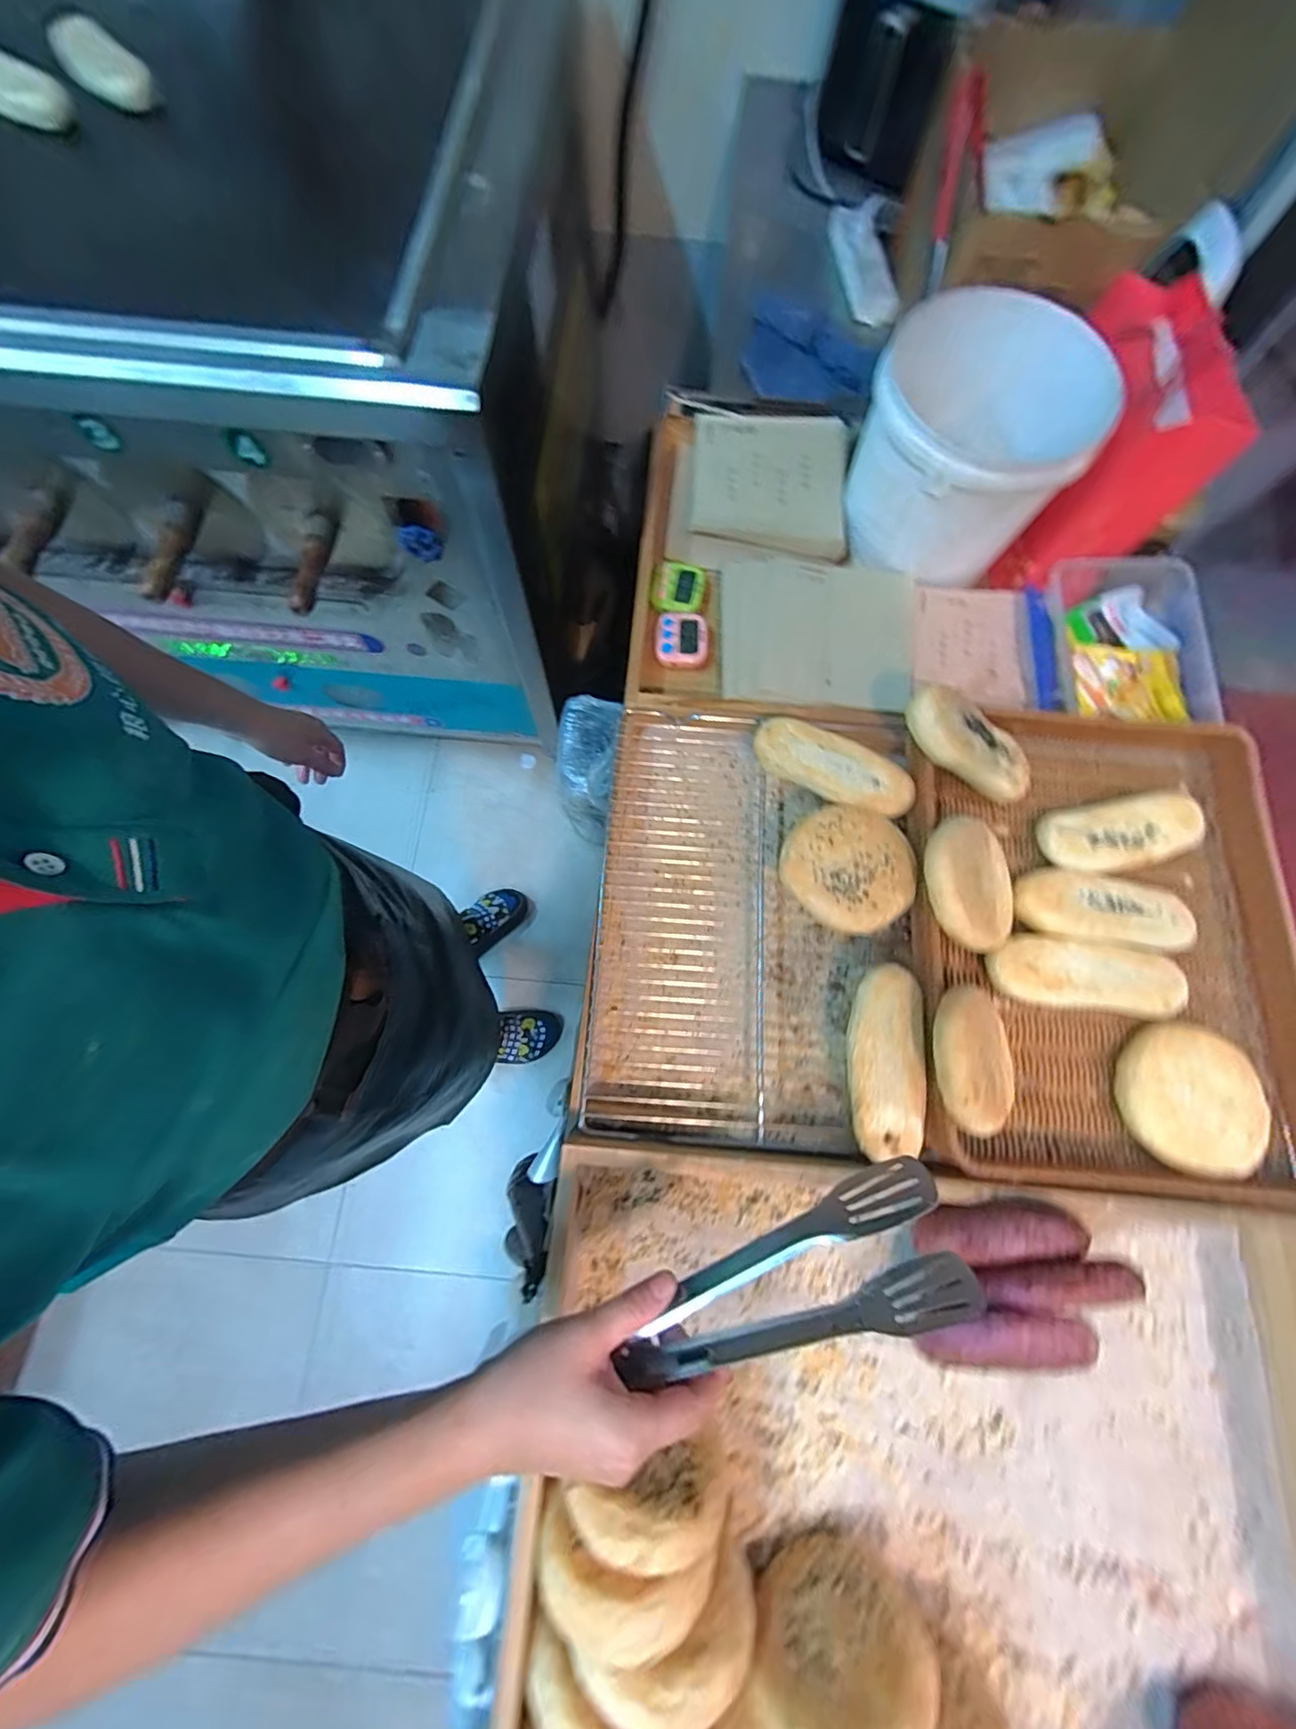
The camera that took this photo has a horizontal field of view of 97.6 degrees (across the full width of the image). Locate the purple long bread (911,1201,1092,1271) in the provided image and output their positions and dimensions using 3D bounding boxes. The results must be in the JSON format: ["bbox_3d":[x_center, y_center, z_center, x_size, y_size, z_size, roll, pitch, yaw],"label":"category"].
[{"bbox_3d":[0.258,0.272,0.418,0.116,0.032,0.035,-9,76,12],"label":"purple long bread"}]

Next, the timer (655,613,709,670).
[{"bbox_3d":[0.038,-0.255,0.645,0.059,0.015,0.062,9,74,1],"label":"timer"}]

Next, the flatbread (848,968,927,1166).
[{"bbox_3d":[0.197,0.159,0.465,0.058,0.027,0.149,10,74,1],"label":"flatbread"}]

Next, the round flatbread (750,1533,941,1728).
[{"bbox_3d":[0.125,0.513,0.368,0.110,0.118,0.021,-10,92,15],"label":"round flatbread"}]

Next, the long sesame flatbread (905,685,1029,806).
[{"bbox_3d":[0.293,-0.108,0.514,0.145,0.028,0.054,28,76,-18],"label":"long sesame flatbread"}]

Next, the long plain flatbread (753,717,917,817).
[{"bbox_3d":[0.175,-0.092,0.538,0.151,0.025,0.053,29,75,7],"label":"long plain flatbread"}]

